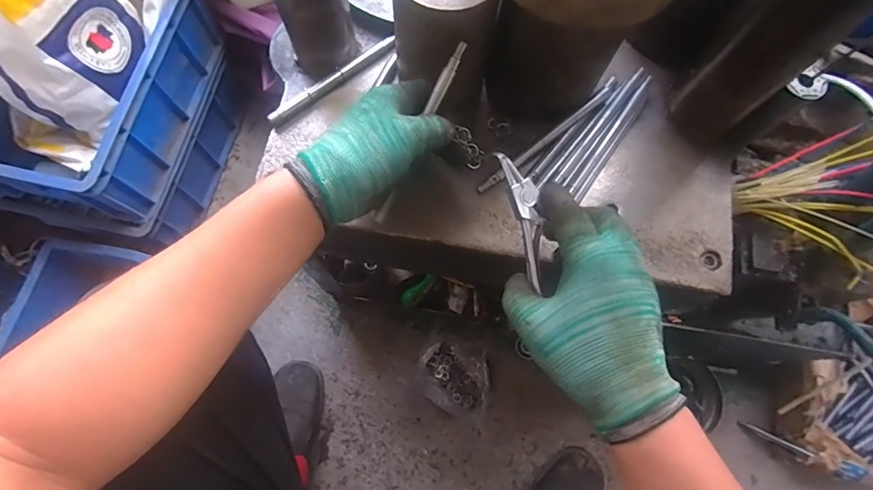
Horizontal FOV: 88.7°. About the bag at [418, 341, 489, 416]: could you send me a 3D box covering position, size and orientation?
[{"bbox_3d":[0.032,0.229,0.775,0.125,0.071,0.118,13,73,2],"label":"bag"}]

